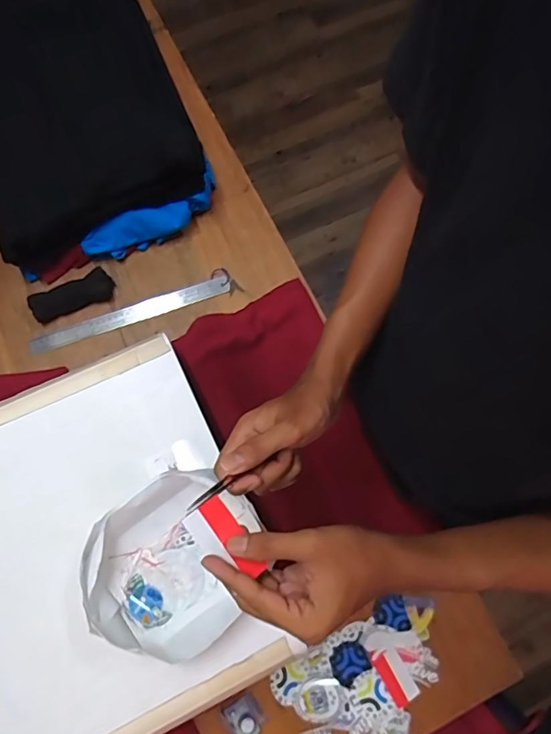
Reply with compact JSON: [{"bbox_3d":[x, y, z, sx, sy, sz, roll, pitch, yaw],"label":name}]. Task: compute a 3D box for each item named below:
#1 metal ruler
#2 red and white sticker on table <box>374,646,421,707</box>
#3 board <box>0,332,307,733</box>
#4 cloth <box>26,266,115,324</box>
[{"bbox_3d":[-0.228,-0.084,0.772,0.320,0.006,0.030,-20,83,-5],"label":"metal ruler"},{"bbox_3d":[0.159,0.407,0.643,0.035,0.007,0.066,-28,77,-7],"label":"red and white sticker on table"},{"bbox_3d":[-0.279,0.234,0.529,0.493,0.027,0.394,-25,77,-6],"label":"board"},{"bbox_3d":[-0.319,-0.112,0.763,0.128,0.031,0.046,-23,77,-6],"label":"cloth"}]

